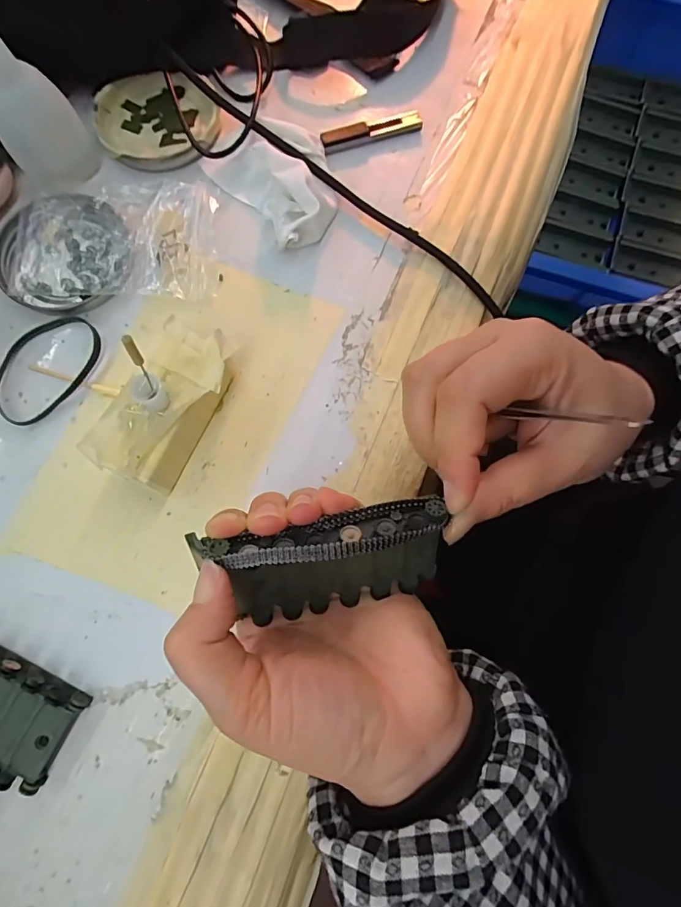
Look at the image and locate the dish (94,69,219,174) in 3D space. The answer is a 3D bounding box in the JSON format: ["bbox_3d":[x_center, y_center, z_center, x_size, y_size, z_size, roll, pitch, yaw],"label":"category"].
[{"bbox_3d":[-0.119,-0.216,0.301,0.077,0.015,0.076,0,76,-1],"label":"dish"}]

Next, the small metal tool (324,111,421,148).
[{"bbox_3d":[0.021,-0.214,0.302,0.068,0.007,0.011,-17,77,-5],"label":"small metal tool"}]

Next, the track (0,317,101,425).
[{"bbox_3d":[-0.170,-0.051,0.262,0.049,0.004,0.070,44,79,9],"label":"track"}]

